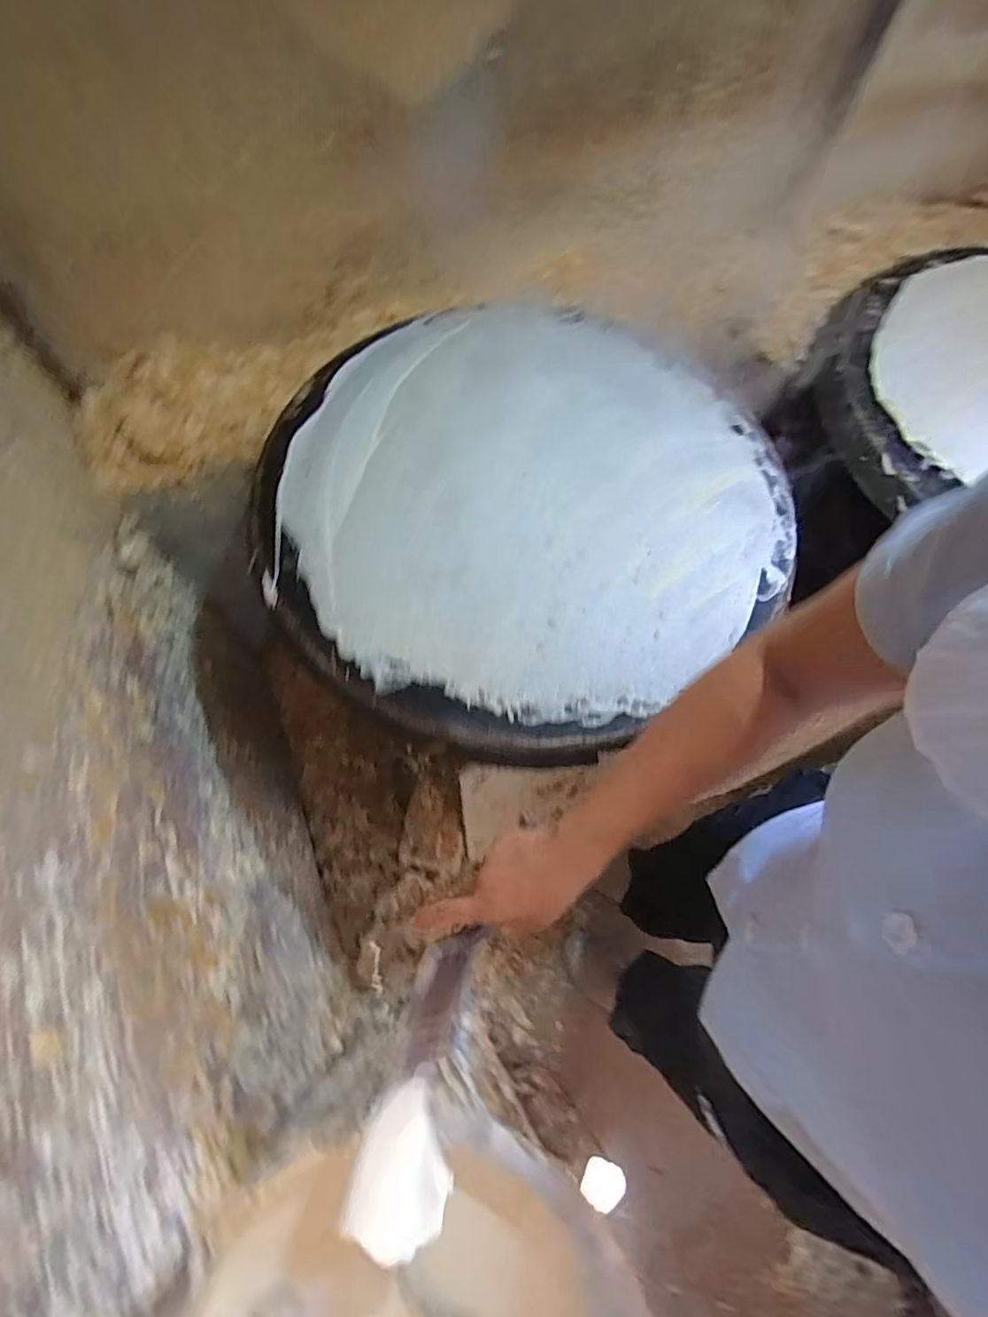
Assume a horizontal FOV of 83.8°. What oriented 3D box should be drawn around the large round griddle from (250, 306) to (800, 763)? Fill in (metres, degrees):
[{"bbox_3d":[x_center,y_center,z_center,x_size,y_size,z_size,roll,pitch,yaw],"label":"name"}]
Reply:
[{"bbox_3d":[0.043,-0.215,0.680,0.665,0.052,0.613,1,69,-3],"label":"large round griddle"}]

